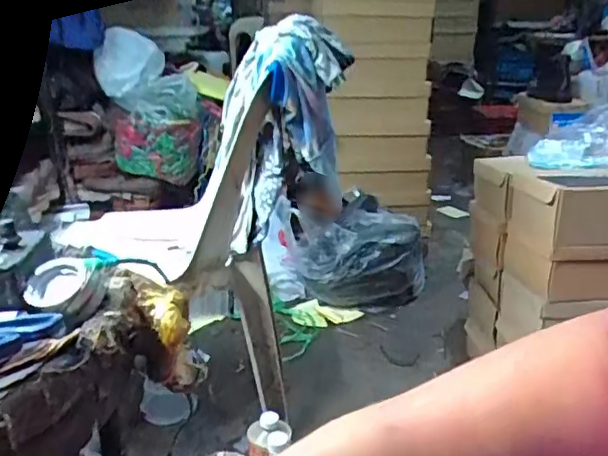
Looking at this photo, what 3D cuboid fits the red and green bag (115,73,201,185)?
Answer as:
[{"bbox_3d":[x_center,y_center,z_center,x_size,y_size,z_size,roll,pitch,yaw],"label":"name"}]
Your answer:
[{"bbox_3d":[-0.460,-0.314,1.783,0.237,0.300,0.183,-7,21,-19],"label":"red and green bag"}]

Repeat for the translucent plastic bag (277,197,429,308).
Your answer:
[{"bbox_3d":[0.154,0.080,1.702,0.415,0.257,0.219,0,19,0],"label":"translucent plastic bag"}]

